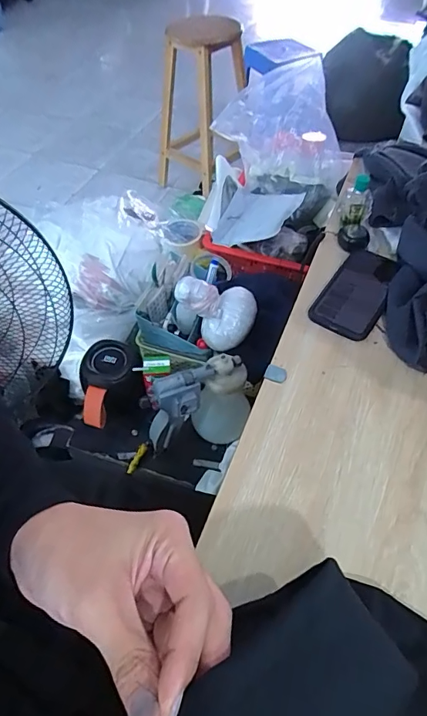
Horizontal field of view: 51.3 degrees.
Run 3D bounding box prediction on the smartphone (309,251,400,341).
[{"bbox_3d":[0.188,-0.091,0.570,0.074,0.013,0.156,27,58,20],"label":"smartphone"}]

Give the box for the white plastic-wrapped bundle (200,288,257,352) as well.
[{"bbox_3d":[0.032,-0.070,0.812,0.079,0.065,0.122,35,86,4],"label":"white plastic-wrapped bundle"}]

